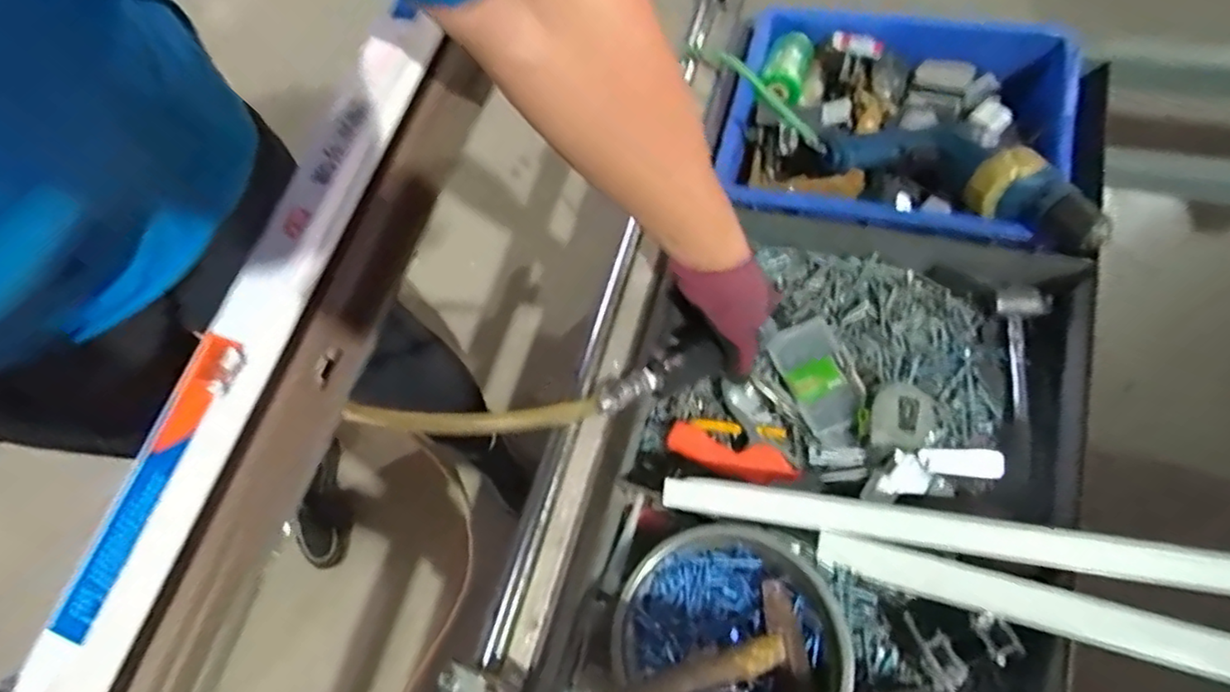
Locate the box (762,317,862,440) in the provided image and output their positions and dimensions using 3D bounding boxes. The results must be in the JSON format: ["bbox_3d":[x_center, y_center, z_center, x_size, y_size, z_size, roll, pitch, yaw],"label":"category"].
[{"bbox_3d":[0.216,0.036,0.692,0.071,0.037,0.125,-16,62,-4],"label":"box"}]

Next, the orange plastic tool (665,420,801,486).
[{"bbox_3d":[0.119,0.114,0.655,0.133,0.020,0.049,14,64,11],"label":"orange plastic tool"}]

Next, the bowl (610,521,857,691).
[{"bbox_3d":[0.103,0.272,0.570,0.204,0.061,0.196,-2,62,3],"label":"bowl"}]

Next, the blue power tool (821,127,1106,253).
[{"bbox_3d":[0.342,-0.176,0.624,0.257,0.068,0.092,23,66,15],"label":"blue power tool"}]

